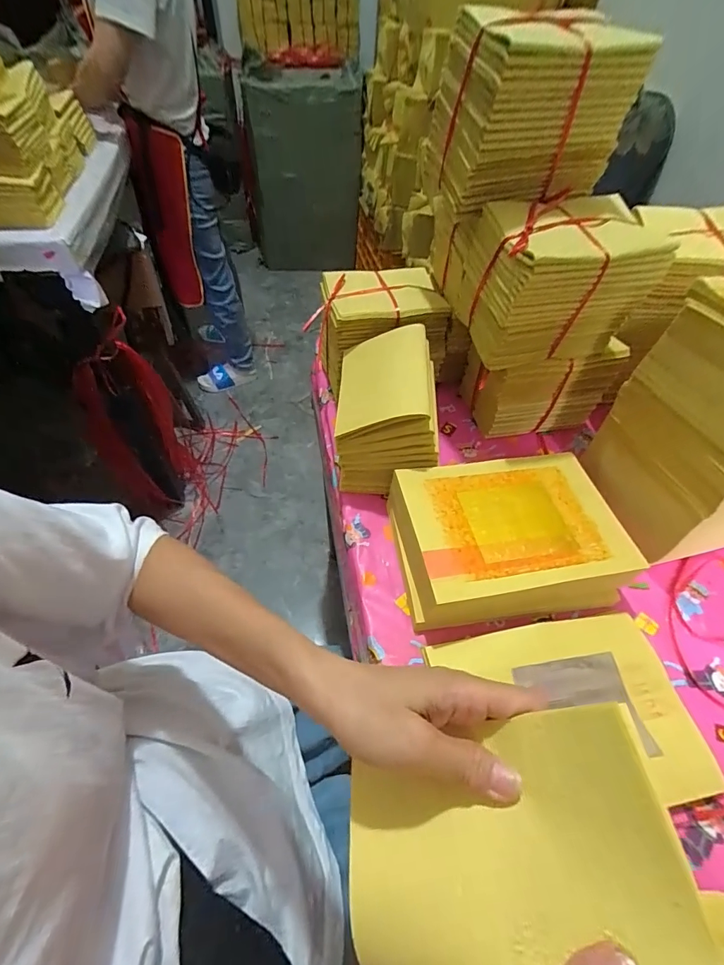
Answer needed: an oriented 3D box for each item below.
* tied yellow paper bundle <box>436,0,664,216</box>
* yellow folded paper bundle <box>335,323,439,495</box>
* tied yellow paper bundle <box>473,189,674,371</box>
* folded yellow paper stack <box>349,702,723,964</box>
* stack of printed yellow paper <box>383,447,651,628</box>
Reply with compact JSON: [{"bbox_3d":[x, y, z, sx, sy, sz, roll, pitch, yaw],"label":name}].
[{"bbox_3d":[0.171,-0.379,0.432,0.167,0.138,0.108,-17,55,-16],"label":"tied yellow paper bundle"},{"bbox_3d":[0.026,-0.090,0.540,0.116,0.131,0.169,0,52,-4],"label":"yellow folded paper bundle"},{"bbox_3d":[0.222,-0.228,0.483,0.176,0.135,0.125,-7,53,-9],"label":"tied yellow paper bundle"},{"bbox_3d":[0.064,0.181,0.201,0.154,0.012,0.109,-23,50,21],"label":"folded yellow paper stack"},{"bbox_3d":[0.159,0.060,0.474,0.228,0.068,0.165,-5,53,-8],"label":"stack of printed yellow paper"}]

